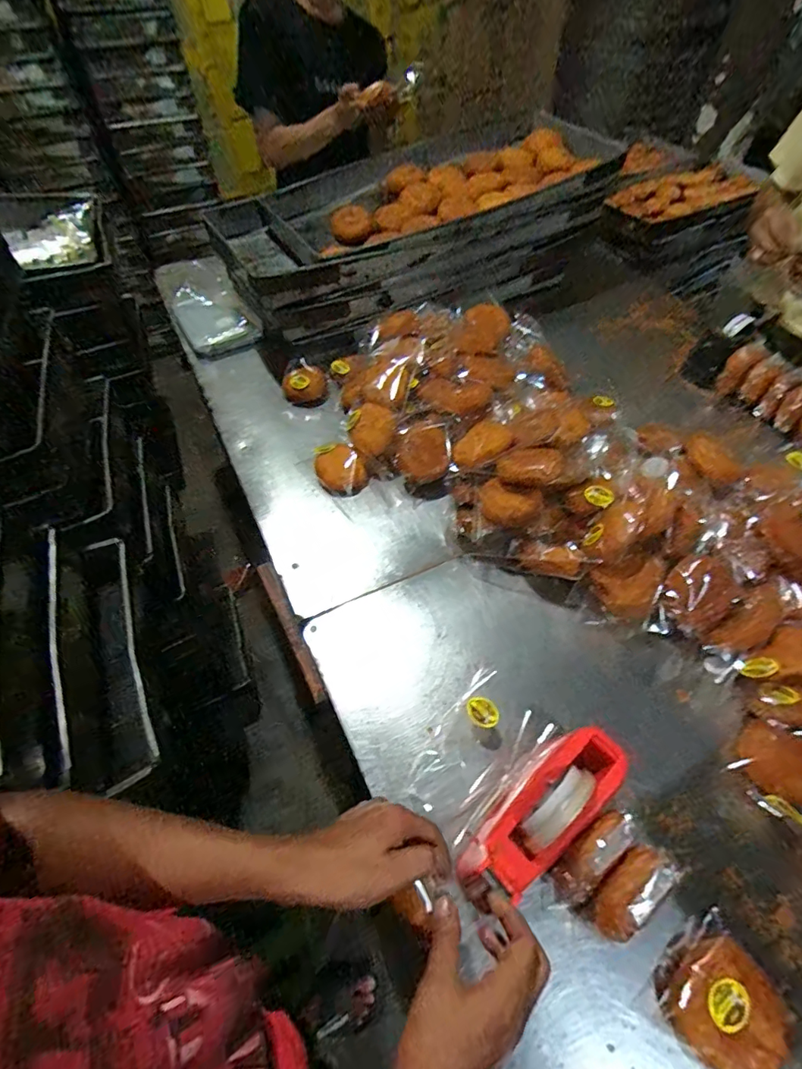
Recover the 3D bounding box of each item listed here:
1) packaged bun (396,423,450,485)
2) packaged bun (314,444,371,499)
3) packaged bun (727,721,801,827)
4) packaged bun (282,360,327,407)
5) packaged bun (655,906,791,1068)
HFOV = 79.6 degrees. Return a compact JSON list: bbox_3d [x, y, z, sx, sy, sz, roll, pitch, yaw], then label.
[{"bbox_3d":[0.039,-0.140,0.843,0.092,0.053,0.091,0,90,-1],"label":"packaged bun"},{"bbox_3d":[-0.106,-0.114,0.845,0.080,0.038,0.108,-16,56,-10],"label":"packaged bun"},{"bbox_3d":[0.452,0.274,0.566,0.102,0.037,0.098,0,55,1],"label":"packaged bun"},{"bbox_3d":[-0.199,-0.316,0.992,0.092,0.040,0.098,-11,55,-7],"label":"packaged bun"},{"bbox_3d":[0.307,0.443,0.454,0.106,0.040,0.098,-34,61,-21],"label":"packaged bun"}]

